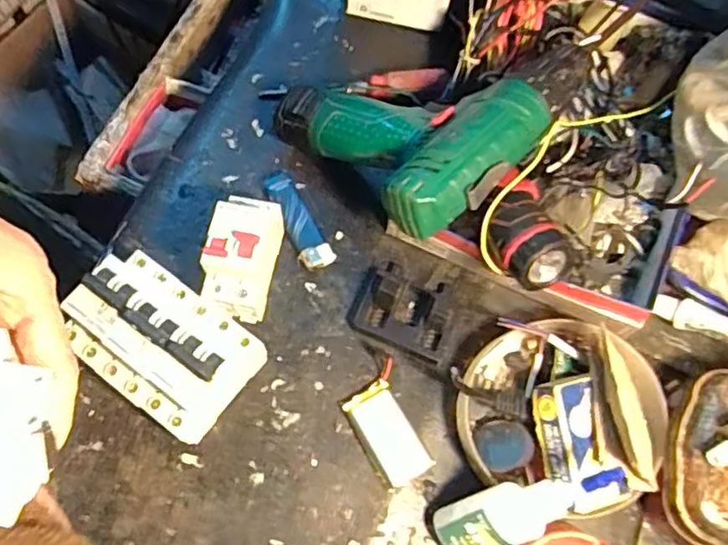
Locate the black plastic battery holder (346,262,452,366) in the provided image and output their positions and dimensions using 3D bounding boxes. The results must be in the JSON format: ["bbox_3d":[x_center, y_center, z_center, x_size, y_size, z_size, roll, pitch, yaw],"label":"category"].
[{"bbox_3d":[0.028,0.025,0.464,0.070,0.022,0.056,22,70,6],"label":"black plastic battery holder"}]

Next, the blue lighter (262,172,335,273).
[{"bbox_3d":[-0.051,-0.040,0.490,0.024,0.012,0.084,-26,72,-11],"label":"blue lighter"}]

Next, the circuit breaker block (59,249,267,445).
[{"bbox_3d":[-0.131,0.048,0.421,0.108,0.072,0.077,33,71,10],"label":"circuit breaker block"}]

